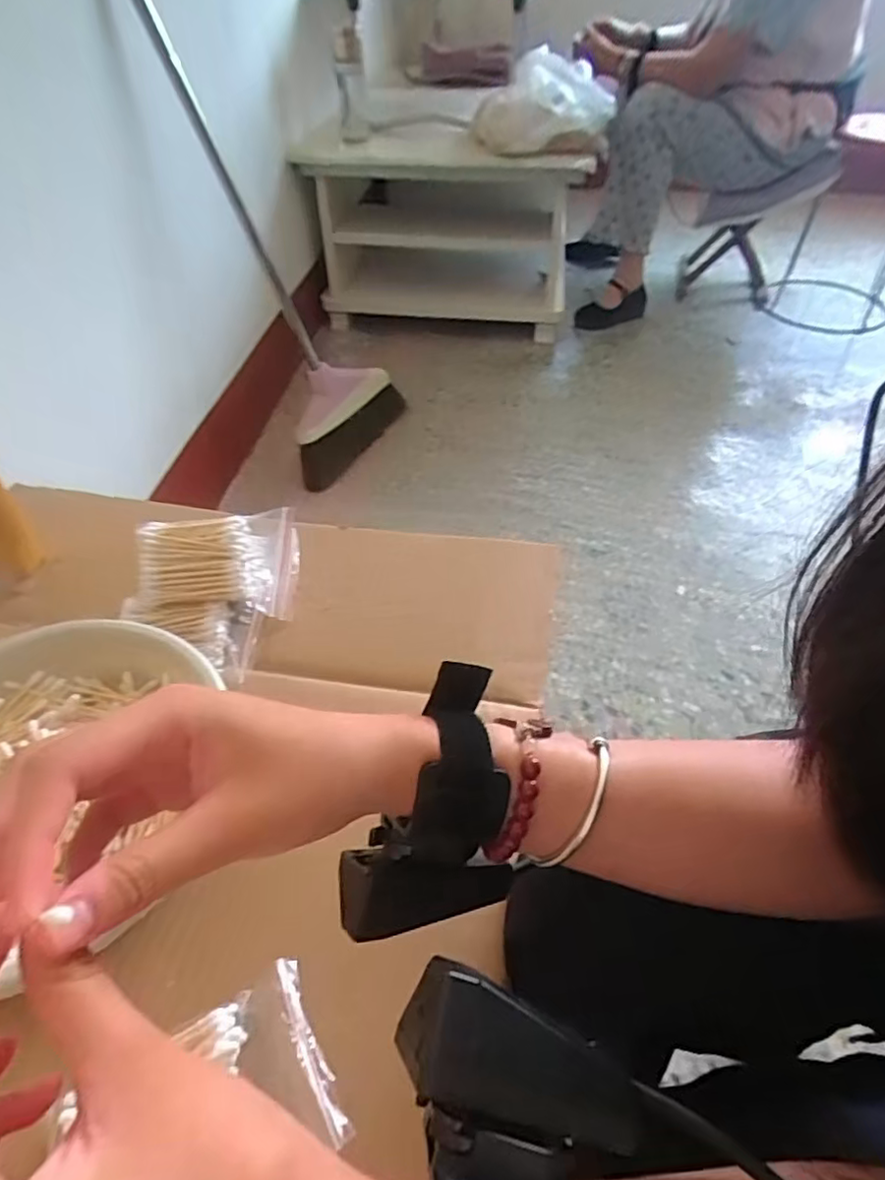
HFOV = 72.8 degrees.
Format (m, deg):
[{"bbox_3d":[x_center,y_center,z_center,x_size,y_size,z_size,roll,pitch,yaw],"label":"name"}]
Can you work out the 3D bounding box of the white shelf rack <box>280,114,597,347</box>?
[{"bbox_3d":[0.009,-0.932,1.570,0.672,0.397,0.347,3,48,3],"label":"white shelf rack"}]

